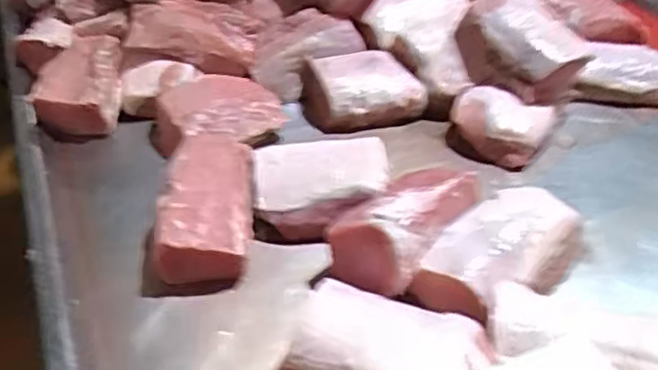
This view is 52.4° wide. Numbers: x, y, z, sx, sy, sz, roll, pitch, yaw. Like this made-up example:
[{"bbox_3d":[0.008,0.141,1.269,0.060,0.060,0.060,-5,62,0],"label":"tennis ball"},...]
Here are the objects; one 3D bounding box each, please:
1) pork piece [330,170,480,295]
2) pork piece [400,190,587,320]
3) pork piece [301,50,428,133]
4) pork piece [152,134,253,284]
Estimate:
[{"bbox_3d":[0.082,0.037,0.720,0.096,0.076,0.169,29,46,30],"label":"pork piece"},{"bbox_3d":[0.176,0.072,0.691,0.190,0.058,0.102,-28,47,-31],"label":"pork piece"},{"bbox_3d":[0.047,-0.134,0.956,0.161,0.068,0.104,-7,40,-9],"label":"pork piece"},{"bbox_3d":[-0.142,0.018,0.766,0.106,0.057,0.204,-1,39,-3],"label":"pork piece"}]

